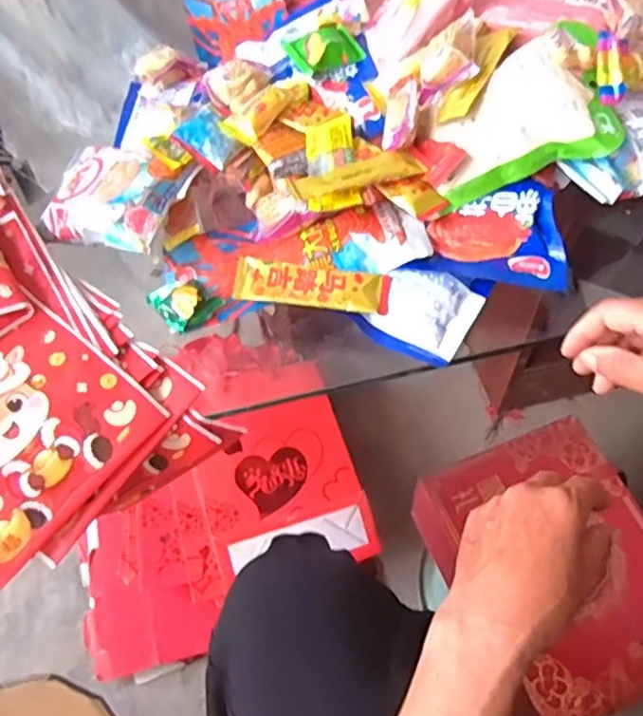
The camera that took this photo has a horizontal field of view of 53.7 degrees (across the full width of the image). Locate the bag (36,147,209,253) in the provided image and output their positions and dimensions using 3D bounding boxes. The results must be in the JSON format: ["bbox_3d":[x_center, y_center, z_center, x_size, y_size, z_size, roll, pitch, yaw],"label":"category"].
[{"bbox_3d":[-0.163,-0.131,0.496,0.107,0.022,0.096,14,62,12],"label":"bag"}]

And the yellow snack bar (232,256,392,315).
[{"bbox_3d":[-0.007,-0.051,0.449,0.108,0.008,0.034,7,61,8],"label":"yellow snack bar"}]

